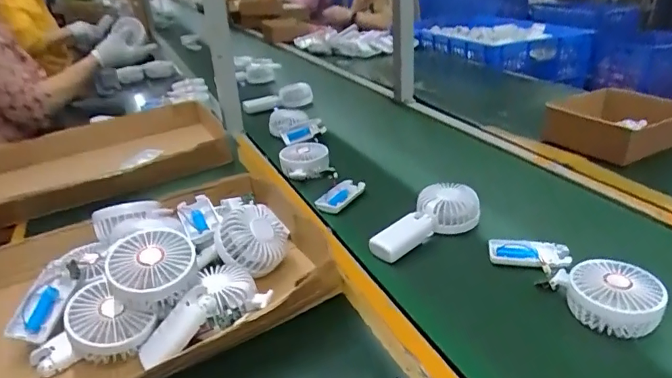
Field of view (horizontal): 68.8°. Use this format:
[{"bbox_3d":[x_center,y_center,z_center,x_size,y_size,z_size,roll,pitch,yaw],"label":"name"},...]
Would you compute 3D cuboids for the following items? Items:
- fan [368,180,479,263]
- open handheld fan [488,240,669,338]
[{"bbox_3d":[0.127,0.044,0.670,0.071,0.055,0.173,21,35,40],"label":"fan"},{"bbox_3d":[0.269,0.092,0.556,0.079,0.041,0.196,-14,28,-21],"label":"open handheld fan"}]

